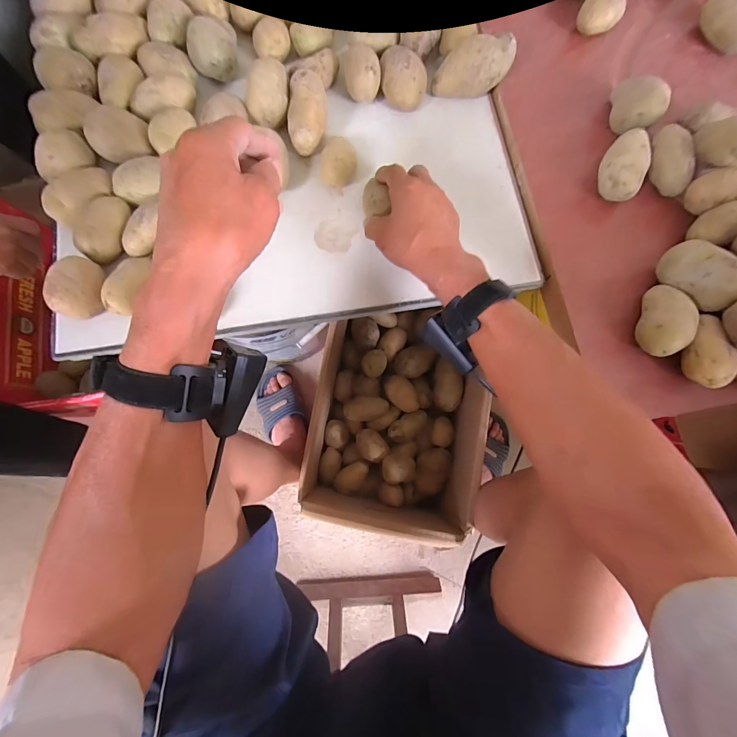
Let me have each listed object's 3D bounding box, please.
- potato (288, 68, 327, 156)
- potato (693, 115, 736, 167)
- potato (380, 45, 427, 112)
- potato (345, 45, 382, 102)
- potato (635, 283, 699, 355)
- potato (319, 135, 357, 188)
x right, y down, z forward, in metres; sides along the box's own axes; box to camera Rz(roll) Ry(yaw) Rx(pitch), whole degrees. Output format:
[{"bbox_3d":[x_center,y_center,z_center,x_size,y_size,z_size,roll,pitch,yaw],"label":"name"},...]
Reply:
[{"bbox_3d":[-0.076,-0.317,0.423,0.048,0.037,0.090,-3,97,9],"label":"potato"},{"bbox_3d":[0.425,-0.270,0.395,0.042,0.049,0.070,-26,79,-7],"label":"potato"},{"bbox_3d":[0.046,-0.385,0.449,0.062,0.047,0.072,5,77,0],"label":"potato"},{"bbox_3d":[-0.008,-0.379,0.445,0.045,0.052,0.055,-1,77,-2],"label":"potato"},{"bbox_3d":[0.341,-0.054,0.387,0.047,0.041,0.086,18,77,3],"label":"potato"},{"bbox_3d":[-0.039,-0.253,0.424,0.046,0.044,0.045,-4,77,-3],"label":"potato"}]

